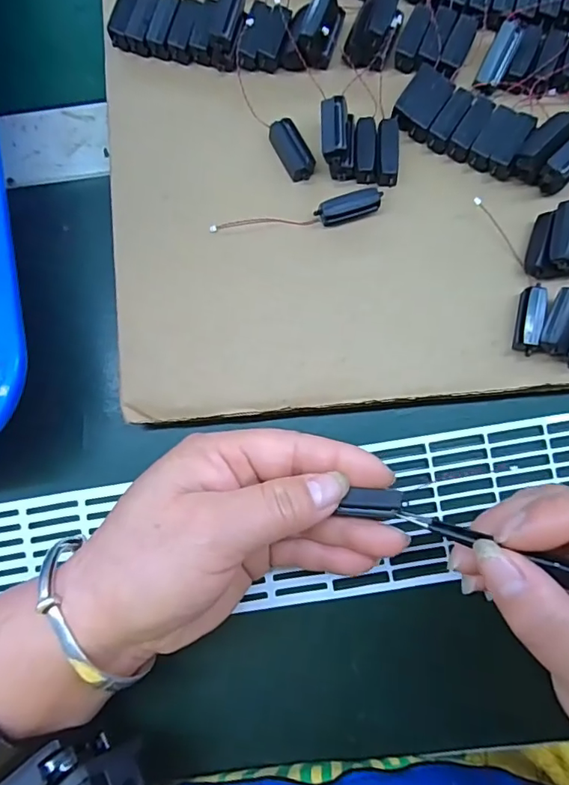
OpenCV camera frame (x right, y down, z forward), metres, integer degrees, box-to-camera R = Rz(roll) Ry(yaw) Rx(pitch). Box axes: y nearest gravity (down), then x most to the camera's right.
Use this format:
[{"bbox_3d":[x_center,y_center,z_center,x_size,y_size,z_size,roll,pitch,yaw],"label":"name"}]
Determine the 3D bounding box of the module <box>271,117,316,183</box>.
[{"bbox_3d":[0.004,-0.115,0.241,0.013,0.006,0.028,-30,84,-1],"label":"module"}]

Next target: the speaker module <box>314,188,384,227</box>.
[{"bbox_3d":[0.030,-0.085,0.234,0.031,0.008,0.011,-16,84,1],"label":"speaker module"}]

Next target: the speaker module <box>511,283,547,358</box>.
[{"bbox_3d":[0.109,-0.033,0.226,0.009,0.013,0.030,10,85,3],"label":"speaker module"}]

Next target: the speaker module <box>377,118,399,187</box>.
[{"bbox_3d":[0.048,-0.112,0.235,0.010,0.009,0.029,2,85,2],"label":"speaker module"}]

